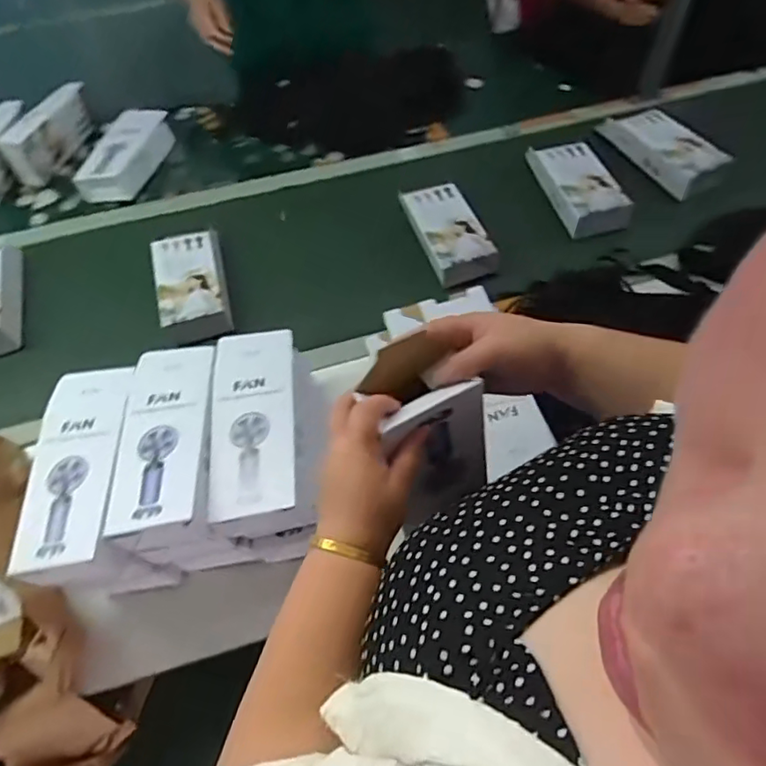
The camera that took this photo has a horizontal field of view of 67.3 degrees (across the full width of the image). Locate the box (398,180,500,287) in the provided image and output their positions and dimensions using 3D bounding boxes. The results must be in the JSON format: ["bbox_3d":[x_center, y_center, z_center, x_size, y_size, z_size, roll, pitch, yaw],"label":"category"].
[{"bbox_3d":[0.112,-0.268,1.010,0.098,0.057,0.199,-21,59,-8],"label":"box"}]

